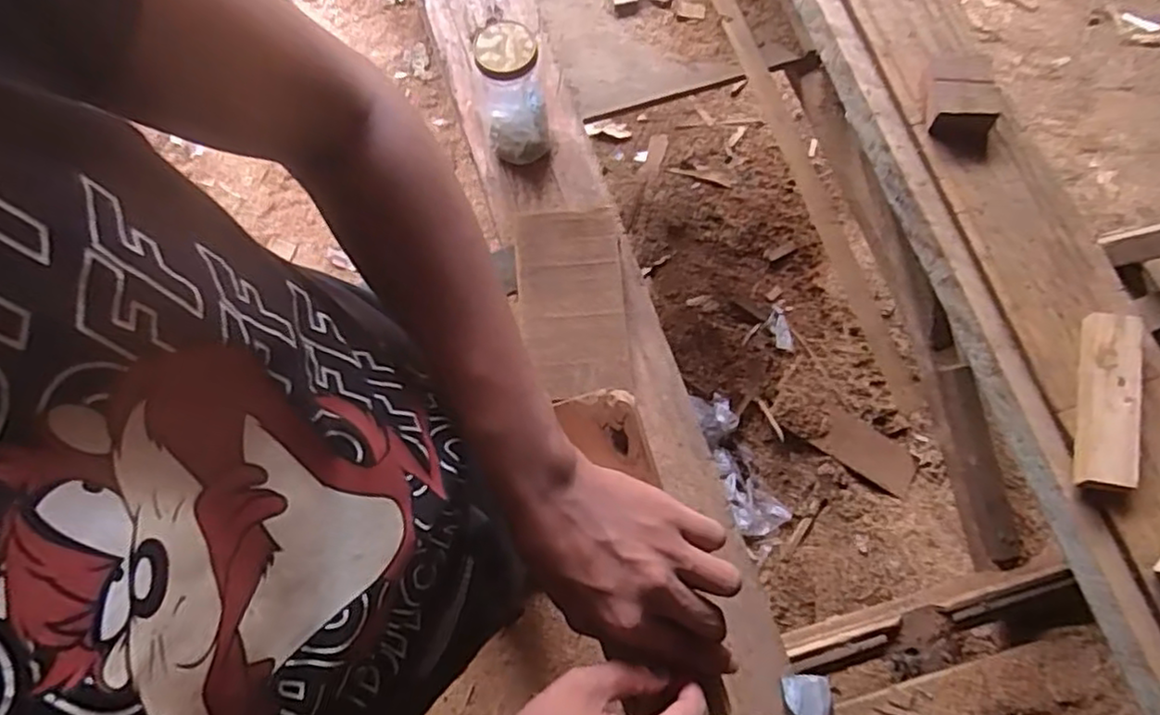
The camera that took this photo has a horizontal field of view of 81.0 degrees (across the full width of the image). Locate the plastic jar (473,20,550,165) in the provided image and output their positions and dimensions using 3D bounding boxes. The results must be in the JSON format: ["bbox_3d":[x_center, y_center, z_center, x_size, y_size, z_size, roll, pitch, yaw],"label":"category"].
[{"bbox_3d":[-0.075,-0.282,0.737,0.069,0.141,0.076,-14,76,-2],"label":"plastic jar"}]

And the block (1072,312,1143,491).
[{"bbox_3d":[0.537,0.043,0.692,0.052,0.025,0.177,4,76,29],"label":"block"}]

